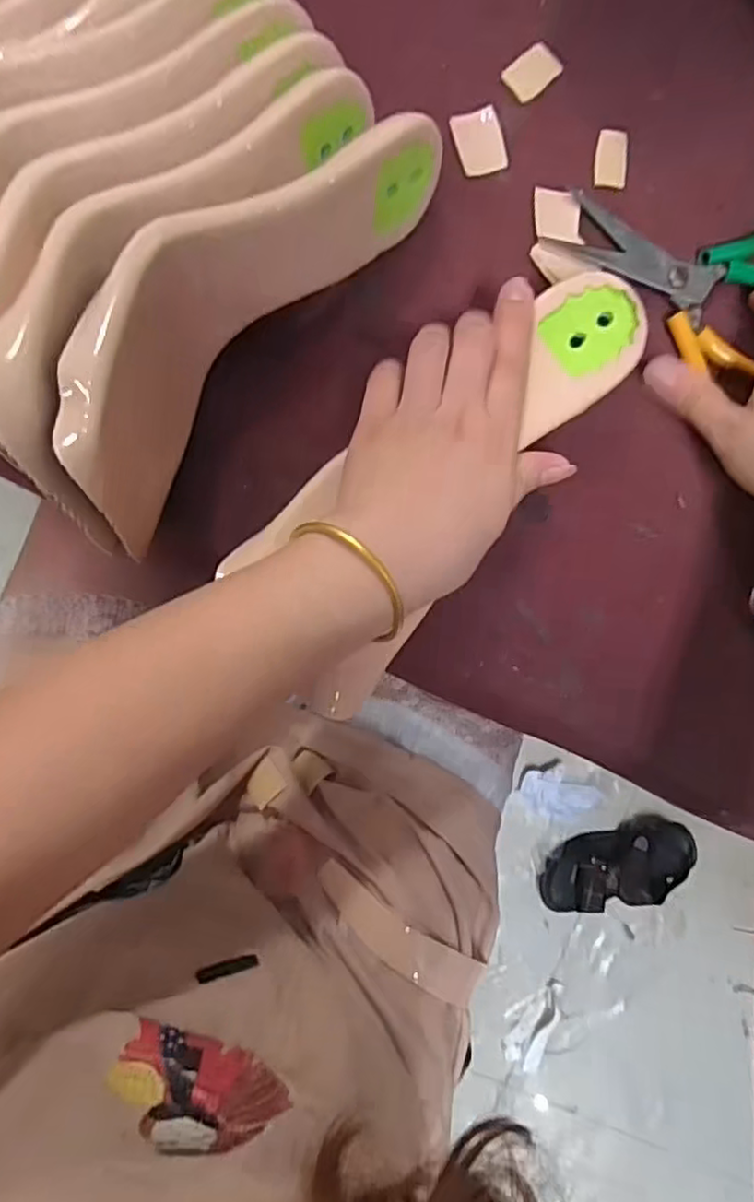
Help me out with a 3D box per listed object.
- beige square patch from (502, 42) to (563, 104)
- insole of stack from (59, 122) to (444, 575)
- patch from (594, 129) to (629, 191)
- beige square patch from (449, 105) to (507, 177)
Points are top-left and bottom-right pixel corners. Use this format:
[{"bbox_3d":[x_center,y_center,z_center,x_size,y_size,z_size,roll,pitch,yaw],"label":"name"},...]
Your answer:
[{"bbox_3d":[0.084,-0.282,0.349,0.031,0.004,0.021,-42,96,-5],"label":"beige square patch"},{"bbox_3d":[-0.059,-0.131,0.285,0.062,0.091,0.235,36,87,-7],"label":"insole of stack"},{"bbox_3d":[0.128,-0.240,0.355,0.017,0.004,0.029,6,90,-8],"label":"patch"},{"bbox_3d":[0.054,-0.240,0.344,0.026,0.005,0.031,-19,94,-7],"label":"beige square patch"}]

